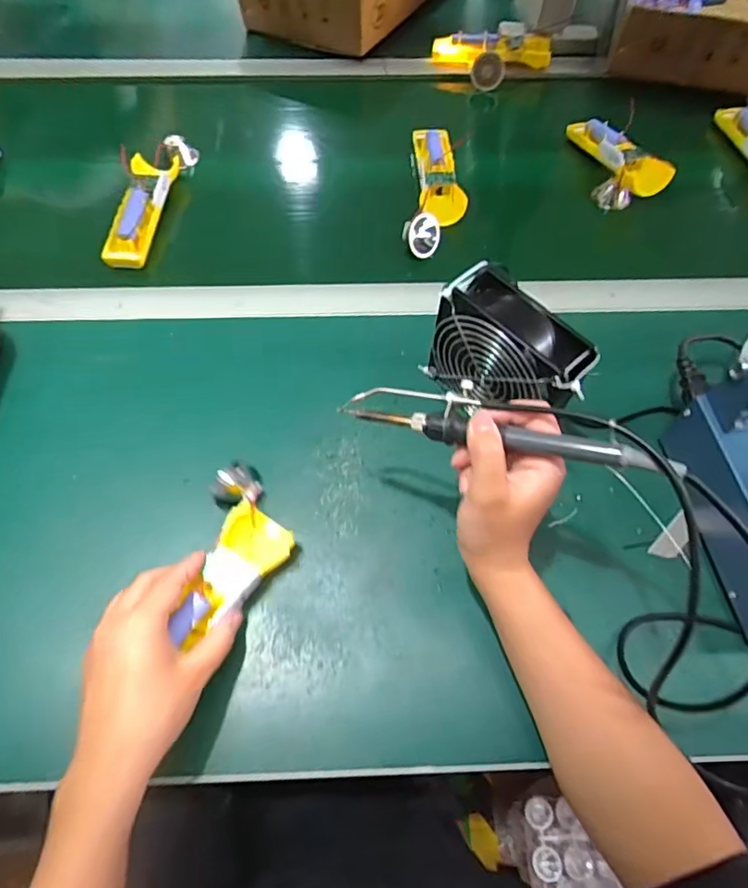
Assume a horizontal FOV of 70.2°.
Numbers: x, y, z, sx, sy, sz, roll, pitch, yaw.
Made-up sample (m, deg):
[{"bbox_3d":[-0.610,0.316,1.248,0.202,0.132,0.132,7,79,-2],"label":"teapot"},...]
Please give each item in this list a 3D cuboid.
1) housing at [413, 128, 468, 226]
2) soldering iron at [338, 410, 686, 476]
[{"bbox_3d":[0.079,-0.328,0.640,0.052,0.023,0.163,0,62,-1],"label":"housing"},{"bbox_3d":[0.076,-0.006,0.335,0.206,0.022,0.021,10,61,22],"label":"soldering iron"}]

